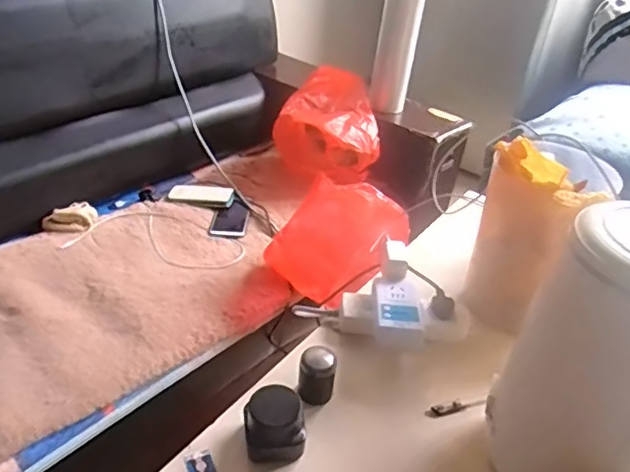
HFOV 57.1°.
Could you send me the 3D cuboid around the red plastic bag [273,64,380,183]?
[{"bbox_3d":[0.048,-0.270,1.395,0.224,0.192,0.185,23,38,25],"label":"red plastic bag"}]

